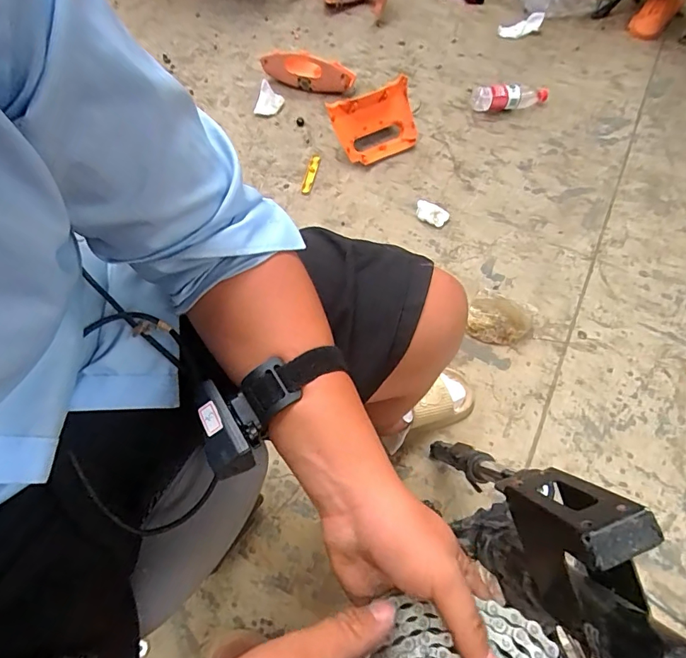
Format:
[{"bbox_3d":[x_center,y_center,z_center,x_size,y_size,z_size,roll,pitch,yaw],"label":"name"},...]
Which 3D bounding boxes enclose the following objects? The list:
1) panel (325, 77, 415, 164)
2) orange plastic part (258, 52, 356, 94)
[{"bbox_3d":[0.092,-0.577,1.240,0.243,0.115,0.162,-21,61,-9],"label":"panel"},{"bbox_3d":[-0.108,-0.801,1.381,0.303,0.084,0.080,24,66,16],"label":"orange plastic part"}]

